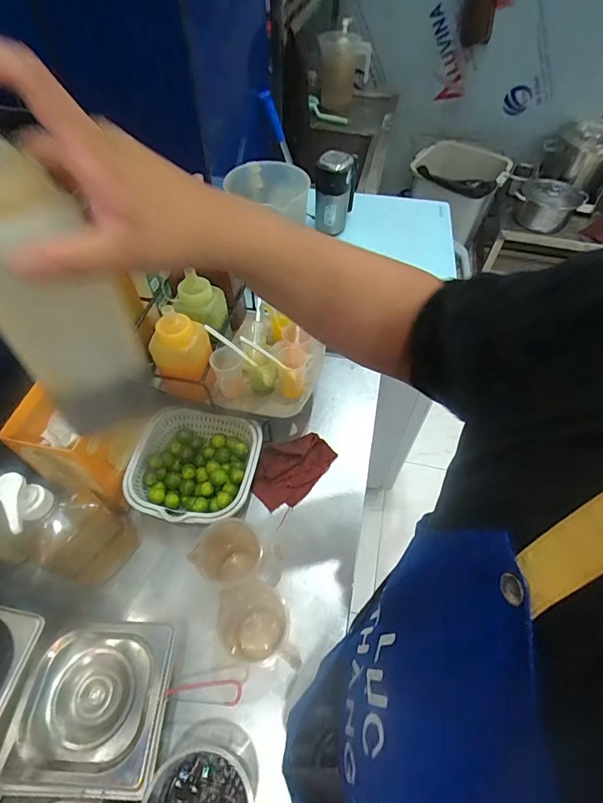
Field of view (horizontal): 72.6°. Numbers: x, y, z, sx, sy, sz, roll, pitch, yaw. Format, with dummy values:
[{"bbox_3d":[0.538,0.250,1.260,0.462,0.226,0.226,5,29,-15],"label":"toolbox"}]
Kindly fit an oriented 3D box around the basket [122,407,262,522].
[{"bbox_3d":[-0.185,0.120,0.725,0.197,0.084,0.198,11,55,7],"label":"basket"}]

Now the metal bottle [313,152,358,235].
[{"bbox_3d":[0.089,-0.542,1.087,0.103,0.228,0.101,4,55,3],"label":"metal bottle"}]

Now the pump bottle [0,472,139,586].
[{"bbox_3d":[-0.342,0.167,0.587,0.123,0.251,0.115,21,57,14],"label":"pump bottle"}]

